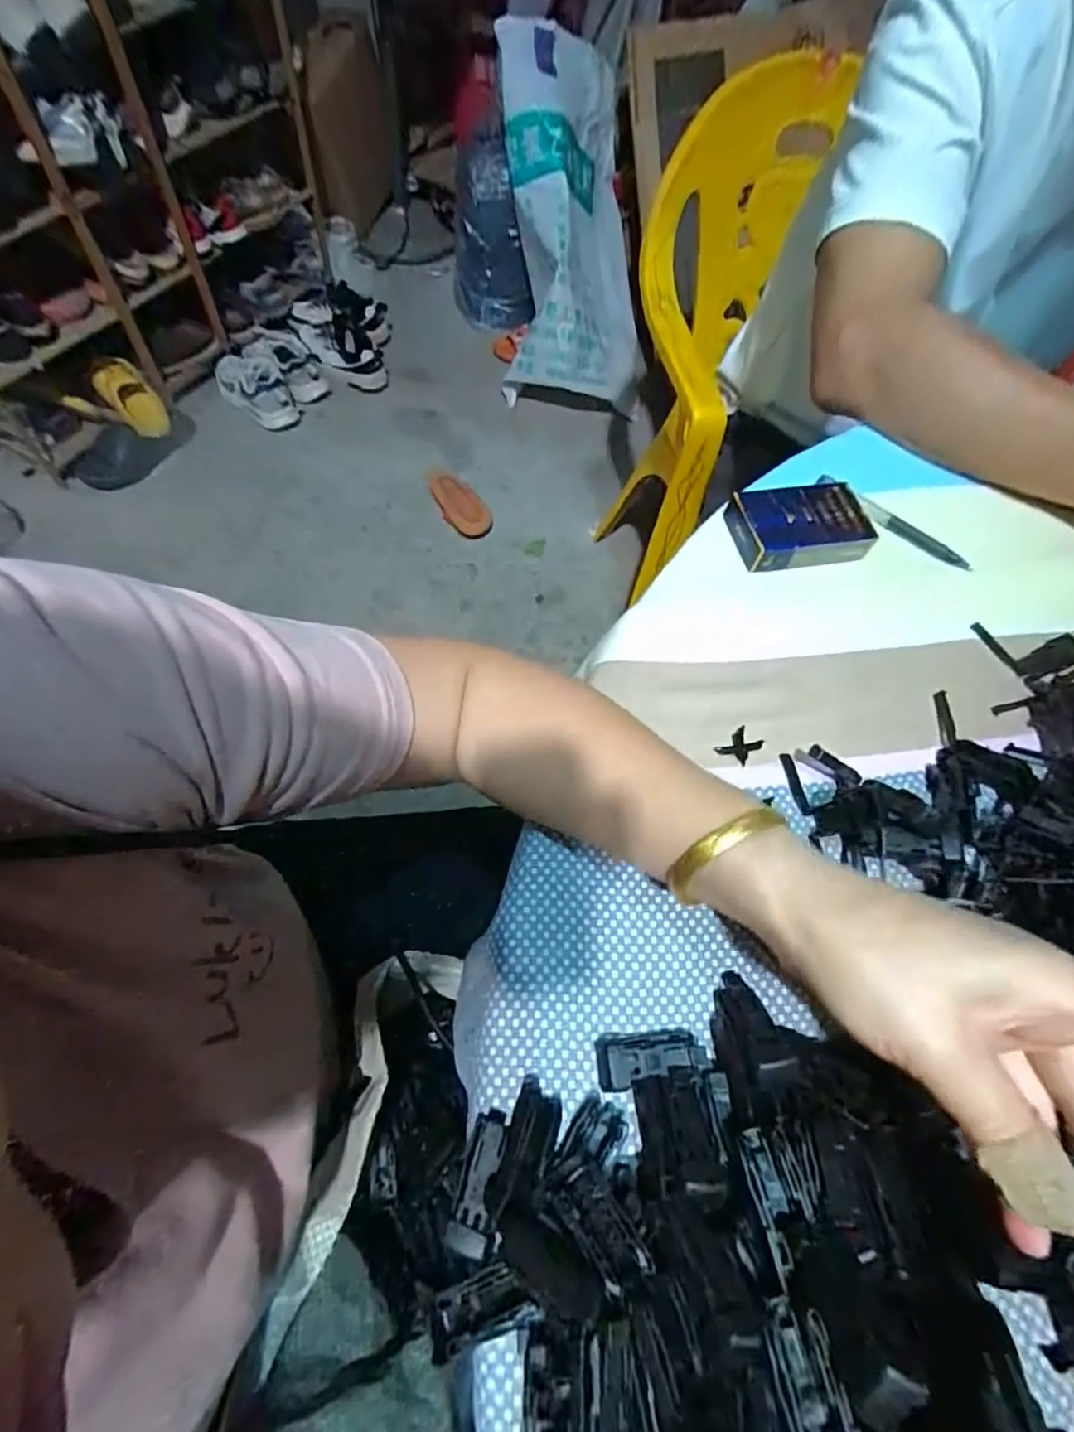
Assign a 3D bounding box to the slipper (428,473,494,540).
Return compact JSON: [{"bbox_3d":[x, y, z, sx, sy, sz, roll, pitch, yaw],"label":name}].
[{"bbox_3d":[-0.193,-0.526,1.483,0.094,0.053,0.227,-26,67,-16],"label":"slipper"}]

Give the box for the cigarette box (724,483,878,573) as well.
[{"bbox_3d":[0.183,-0.133,0.424,0.091,0.024,0.057,-9,64,-8],"label":"cigarette box"}]

